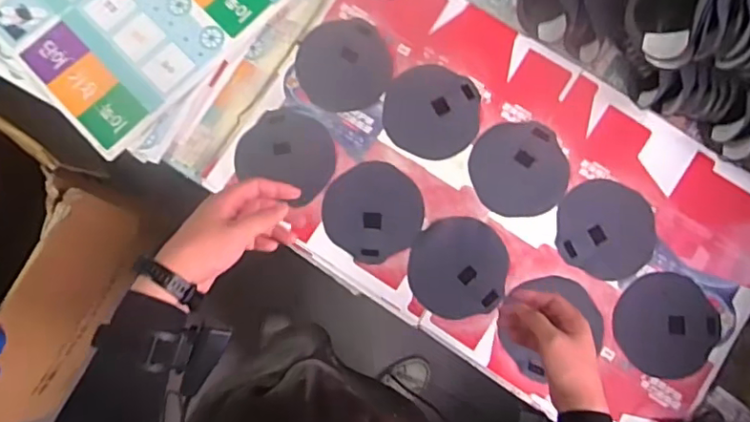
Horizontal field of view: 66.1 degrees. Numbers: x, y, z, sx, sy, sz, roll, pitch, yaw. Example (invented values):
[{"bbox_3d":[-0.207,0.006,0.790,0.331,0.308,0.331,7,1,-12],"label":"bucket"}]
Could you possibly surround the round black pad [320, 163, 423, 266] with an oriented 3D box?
[{"bbox_3d":[-0.002,0.000,0.862,0.143,0.010,0.140,0,82,2],"label":"round black pad"}]

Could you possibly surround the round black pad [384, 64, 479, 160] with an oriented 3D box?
[{"bbox_3d":[0.087,-0.154,0.882,0.144,0.007,0.136,0,82,2],"label":"round black pad"}]

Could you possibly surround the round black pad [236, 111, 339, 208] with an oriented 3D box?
[{"bbox_3d":[-0.133,-0.089,0.897,0.149,0.009,0.130,29,83,6],"label":"round black pad"}]

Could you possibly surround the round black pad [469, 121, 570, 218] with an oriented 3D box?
[{"bbox_3d":[0.220,-0.064,0.872,0.137,0.005,0.141,0,86,-1],"label":"round black pad"}]

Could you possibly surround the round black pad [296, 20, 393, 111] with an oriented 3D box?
[{"bbox_3d":[-0.049,-0.227,0.899,0.141,0.007,0.147,0,82,2],"label":"round black pad"}]

